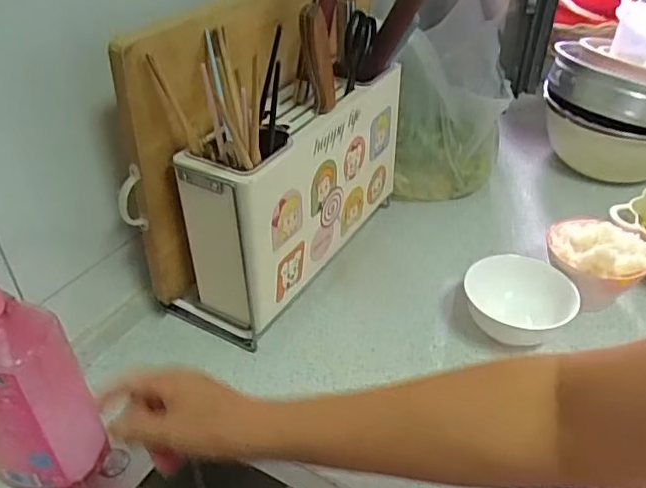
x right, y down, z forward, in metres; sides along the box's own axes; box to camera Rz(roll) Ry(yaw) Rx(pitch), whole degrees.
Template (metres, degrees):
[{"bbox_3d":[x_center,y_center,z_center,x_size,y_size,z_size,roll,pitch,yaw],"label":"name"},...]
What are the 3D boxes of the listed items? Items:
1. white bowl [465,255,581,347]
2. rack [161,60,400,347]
[{"bbox_3d":[0.233,0.075,0.697,0.128,0.082,0.098,10,39,13],"label":"white bowl"},{"bbox_3d":[-0.034,-0.070,0.751,0.140,0.241,0.354,17,41,21],"label":"rack"}]

